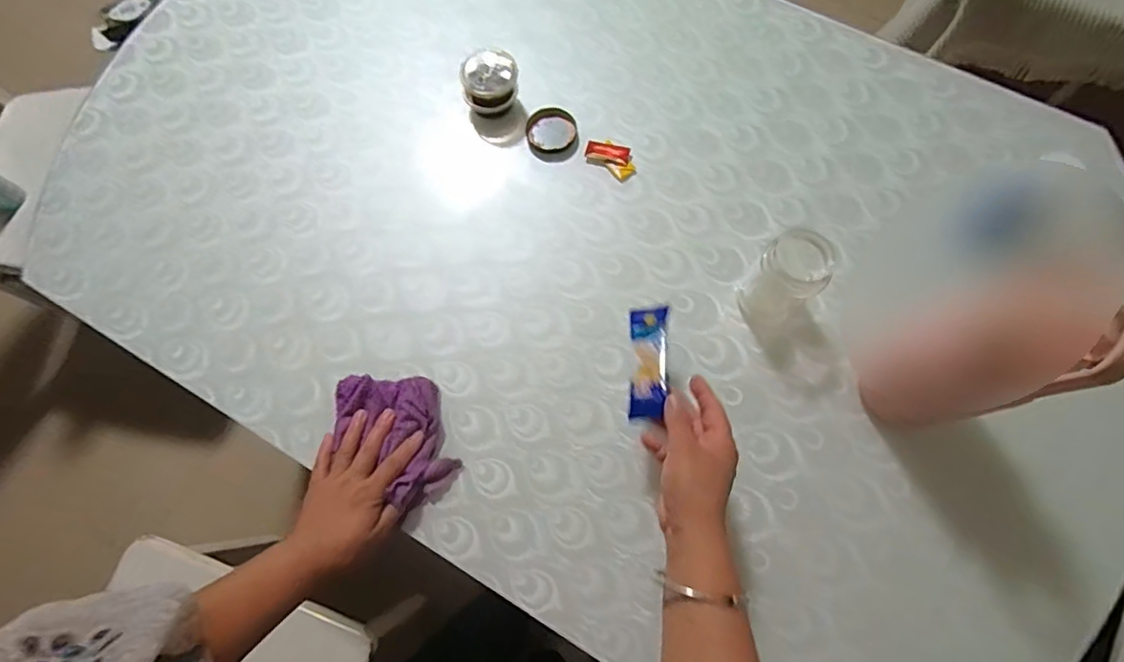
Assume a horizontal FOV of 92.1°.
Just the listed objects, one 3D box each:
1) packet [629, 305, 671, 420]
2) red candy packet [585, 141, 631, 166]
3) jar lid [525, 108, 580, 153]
[{"bbox_3d":[0.085,0.027,0.525,0.036,0.021,0.116,6,62,3],"label":"packet"},{"bbox_3d":[0.058,-0.224,0.682,0.054,0.008,0.025,10,73,5],"label":"red candy packet"},{"bbox_3d":[-0.014,-0.255,0.690,0.061,0.012,0.060,0,73,1],"label":"jar lid"}]

